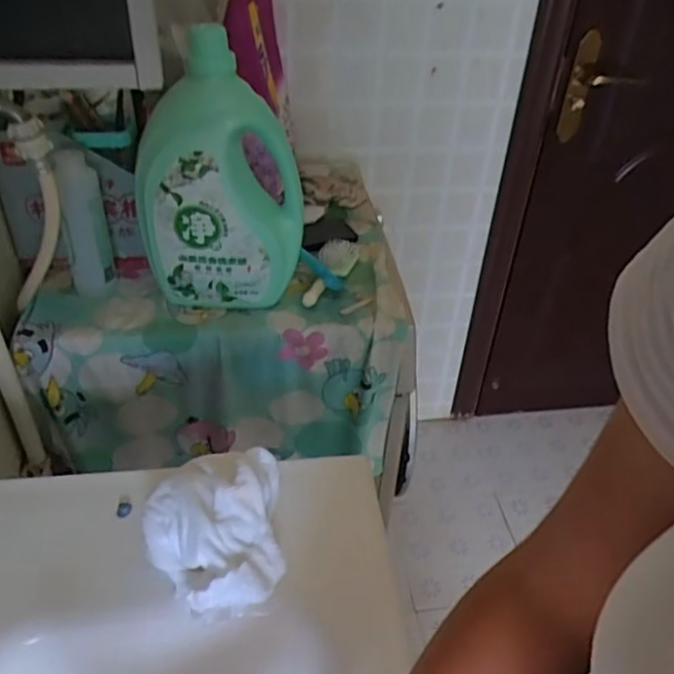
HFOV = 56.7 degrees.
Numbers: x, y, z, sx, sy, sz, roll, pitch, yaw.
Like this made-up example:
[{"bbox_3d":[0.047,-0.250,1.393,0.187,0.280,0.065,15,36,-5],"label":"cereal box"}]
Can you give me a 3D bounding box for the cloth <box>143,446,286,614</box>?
[{"bbox_3d":[-0.108,0.173,0.553,0.119,0.082,0.141,-3,38,-8],"label":"cloth"}]

